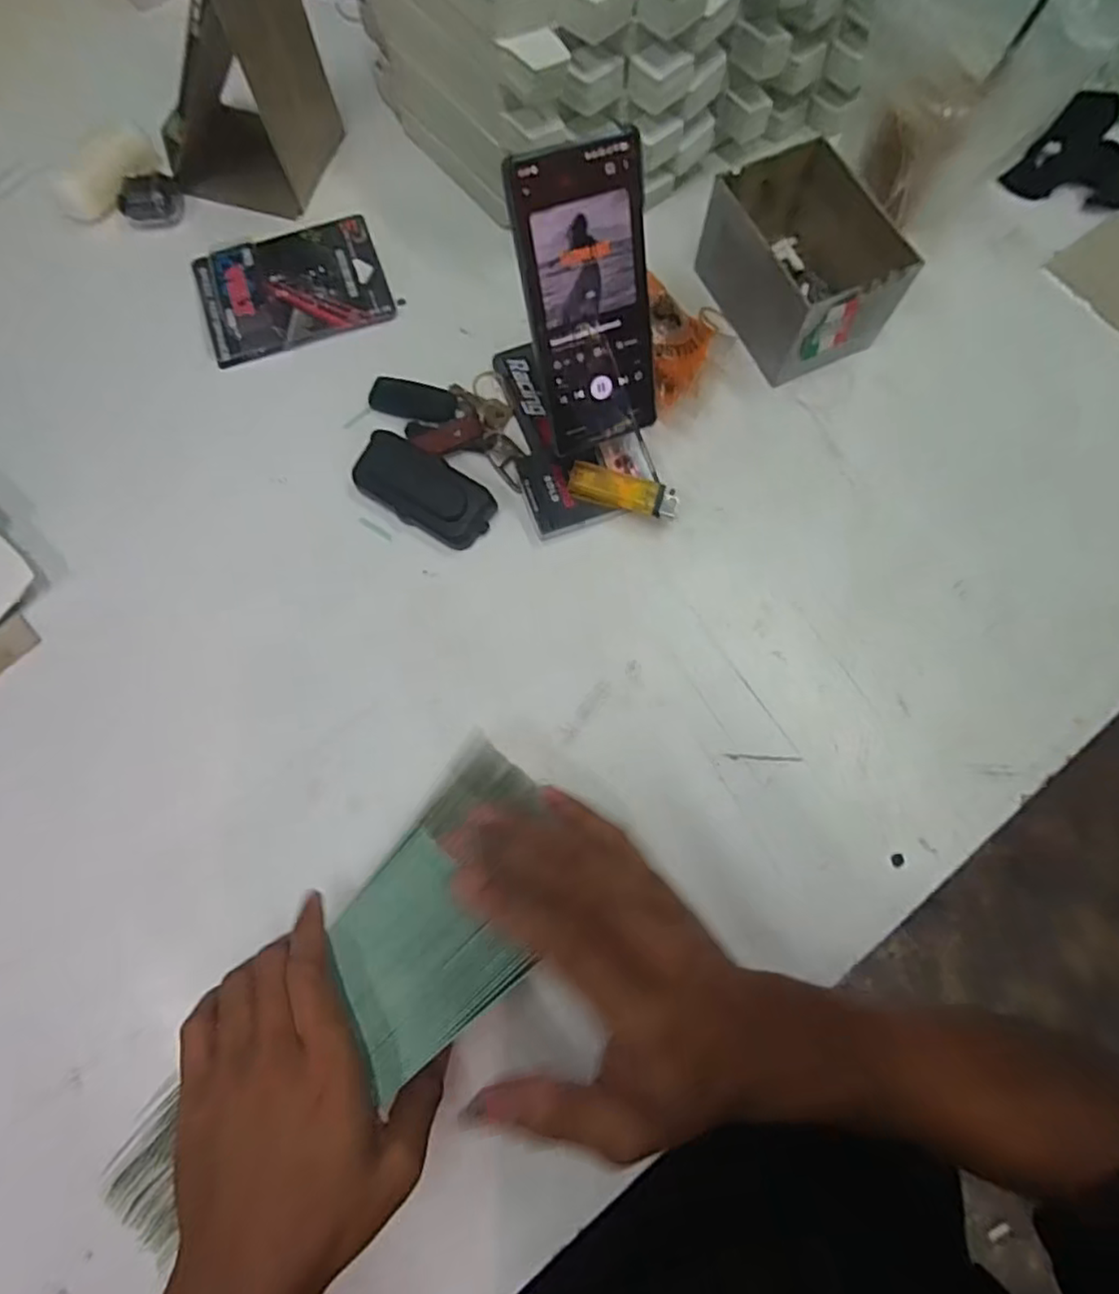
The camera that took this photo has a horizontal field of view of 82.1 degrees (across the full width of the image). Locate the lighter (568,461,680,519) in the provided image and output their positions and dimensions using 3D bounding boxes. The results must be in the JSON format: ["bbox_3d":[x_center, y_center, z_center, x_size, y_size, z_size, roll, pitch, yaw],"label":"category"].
[{"bbox_3d":[0.047,-0.114,0.466,0.079,0.008,0.026,18,81,6],"label":"lighter"}]

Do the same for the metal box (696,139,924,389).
[{"bbox_3d":[0.186,-0.298,0.501,0.101,0.071,0.147,-25,76,-6],"label":"metal box"}]

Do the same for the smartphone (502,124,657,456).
[{"bbox_3d":[0.019,-0.198,0.381,0.074,0.160,0.008,-17,43,-4],"label":"smartphone"}]

